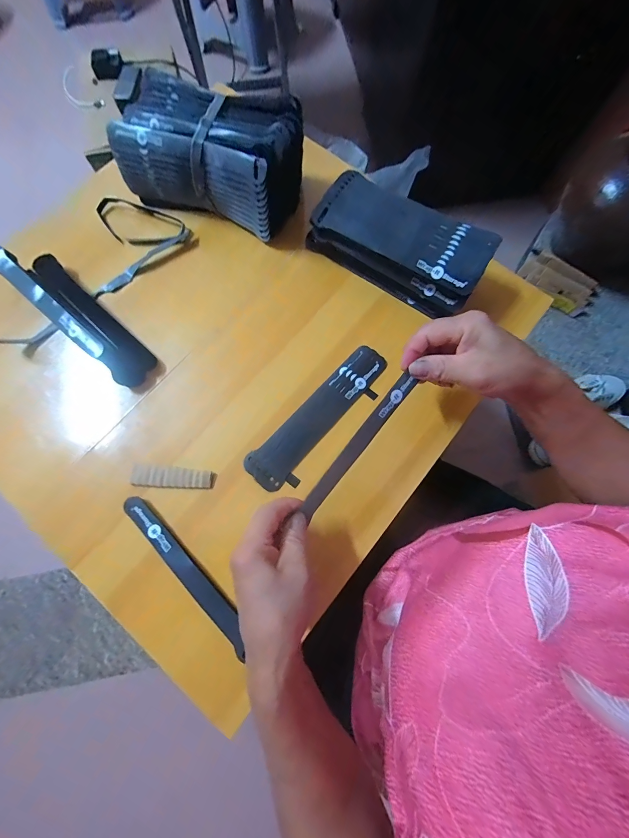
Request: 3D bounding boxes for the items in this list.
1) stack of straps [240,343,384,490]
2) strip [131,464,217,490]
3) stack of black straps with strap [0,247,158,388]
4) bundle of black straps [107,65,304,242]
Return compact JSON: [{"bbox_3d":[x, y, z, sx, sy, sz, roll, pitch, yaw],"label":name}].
[{"bbox_3d":[0.006,-0.005,0.373,0.044,0.008,0.197,42,78,10],"label":"stack of straps"},{"bbox_3d":[-0.149,0.062,0.353,0.085,0.006,0.022,4,75,0],"label":"strip"},{"bbox_3d":[-0.280,-0.127,0.387,0.222,0.041,0.052,40,78,9],"label":"stack of black straps with strap"},{"bbox_3d":[-0.122,-0.329,0.406,0.244,0.088,0.122,20,75,5],"label":"bundle of black straps"}]

